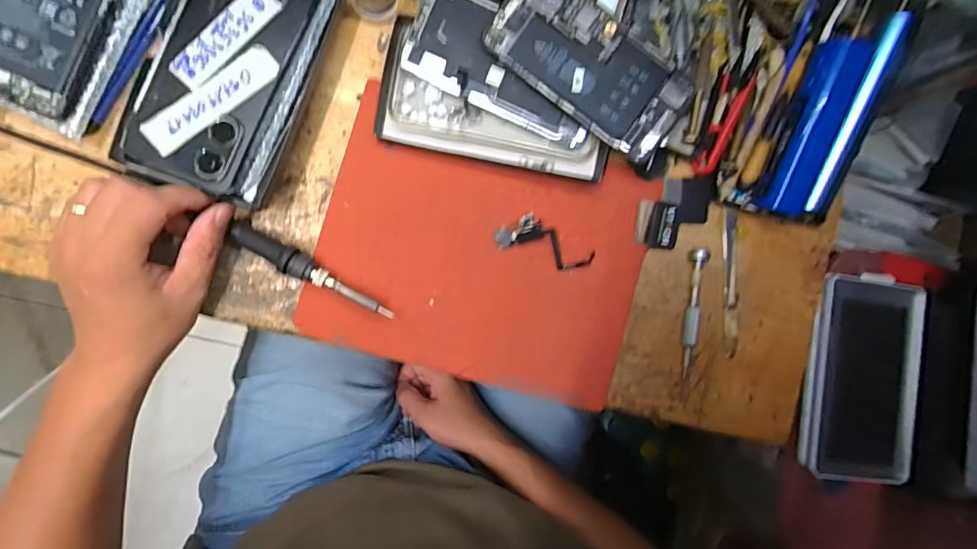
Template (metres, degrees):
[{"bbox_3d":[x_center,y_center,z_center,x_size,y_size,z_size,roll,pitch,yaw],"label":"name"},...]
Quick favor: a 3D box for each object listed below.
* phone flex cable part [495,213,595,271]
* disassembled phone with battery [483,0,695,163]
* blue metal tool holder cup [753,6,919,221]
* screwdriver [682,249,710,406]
[{"bbox_3d":[0.047,-0.026,0.372,0.080,0.008,0.033,19,88,-8],"label":"phone flex cable part"},{"bbox_3d":[0.075,-0.156,0.346,0.153,0.004,0.073,36,94,-2],"label":"disassembled phone with battery"},{"bbox_3d":[0.276,-0.121,0.371,0.067,0.026,0.156,13,108,-9],"label":"blue metal tool holder cup"},{"bbox_3d":[0.173,0.043,0.393,0.013,0.014,0.129,5,90,-8],"label":"screwdriver"}]

